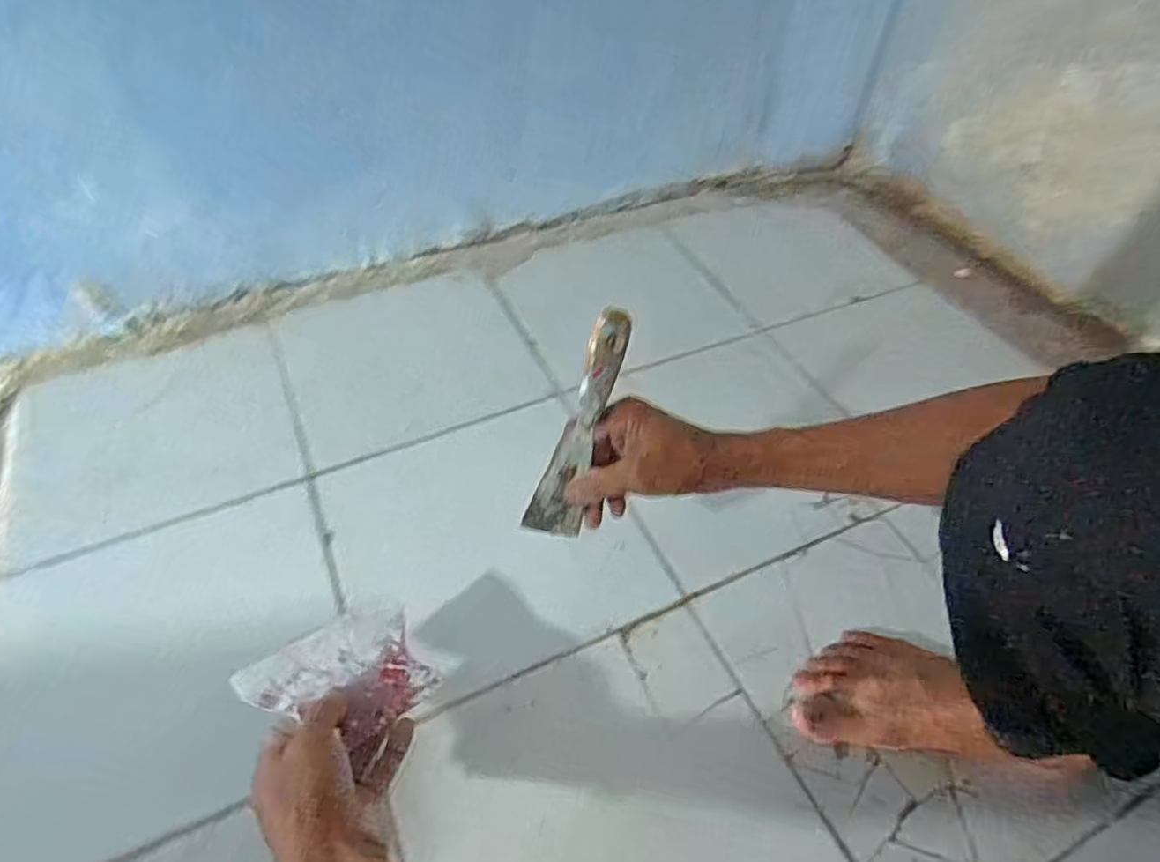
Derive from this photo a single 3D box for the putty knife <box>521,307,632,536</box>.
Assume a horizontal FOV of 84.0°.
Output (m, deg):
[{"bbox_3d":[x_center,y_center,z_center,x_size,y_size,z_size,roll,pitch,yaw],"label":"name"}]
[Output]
[{"bbox_3d":[0.003,-0.003,0.472,0.035,0.172,0.021,24,15,18],"label":"putty knife"}]

